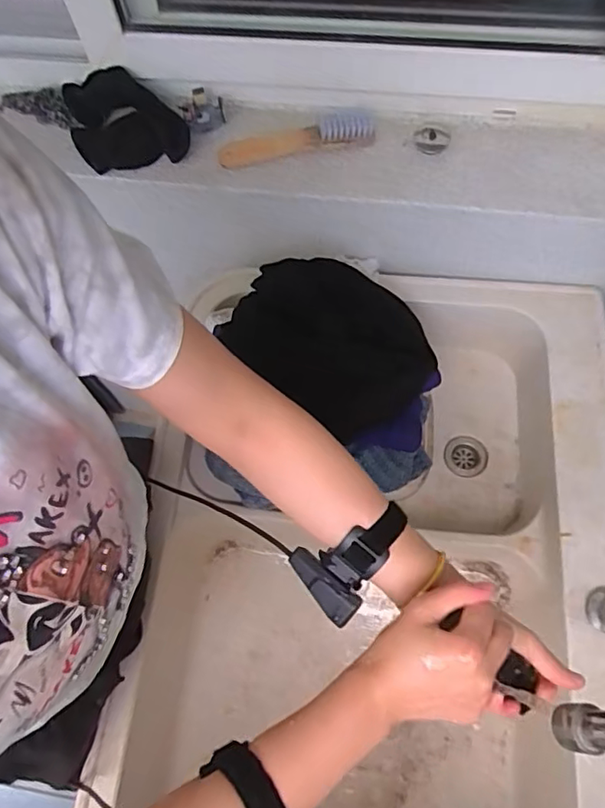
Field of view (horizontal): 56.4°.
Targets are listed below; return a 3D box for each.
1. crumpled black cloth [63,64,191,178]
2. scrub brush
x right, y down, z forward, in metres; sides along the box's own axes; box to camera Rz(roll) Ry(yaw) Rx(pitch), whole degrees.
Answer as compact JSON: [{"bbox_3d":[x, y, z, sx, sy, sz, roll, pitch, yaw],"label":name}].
[{"bbox_3d":[-0.237,-0.374,0.746,0.137,0.062,0.155,-23,67,-7],"label":"crumpled black cloth"},{"bbox_3d":[-0.009,-0.340,0.732,0.200,0.041,0.040,-6,66,0],"label":"scrub brush"}]

